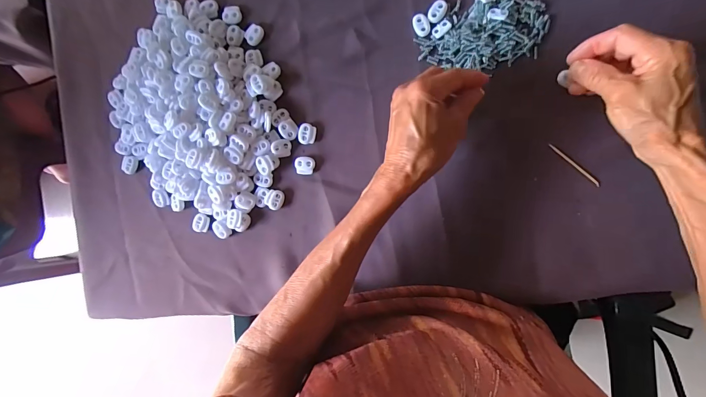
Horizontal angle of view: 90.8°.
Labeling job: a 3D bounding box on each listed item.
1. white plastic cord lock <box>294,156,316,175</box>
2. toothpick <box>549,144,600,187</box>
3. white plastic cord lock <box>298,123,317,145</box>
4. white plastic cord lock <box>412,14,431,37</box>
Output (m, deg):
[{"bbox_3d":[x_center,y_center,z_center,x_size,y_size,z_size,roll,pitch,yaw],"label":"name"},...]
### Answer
[{"bbox_3d":[-0.053,-0.036,0.383,0.022,0.006,0.020,8,94,8],"label":"white plastic cord lock"},{"bbox_3d":[0.217,-0.033,0.341,0.059,0.004,0.004,43,98,4],"label":"toothpick"},{"bbox_3d":[-0.050,-0.070,0.381,0.019,0.005,0.022,13,95,7],"label":"white plastic cord lock"},{"bbox_3d":[0.070,-0.178,0.357,0.015,0.004,0.024,-24,90,9],"label":"white plastic cord lock"}]

